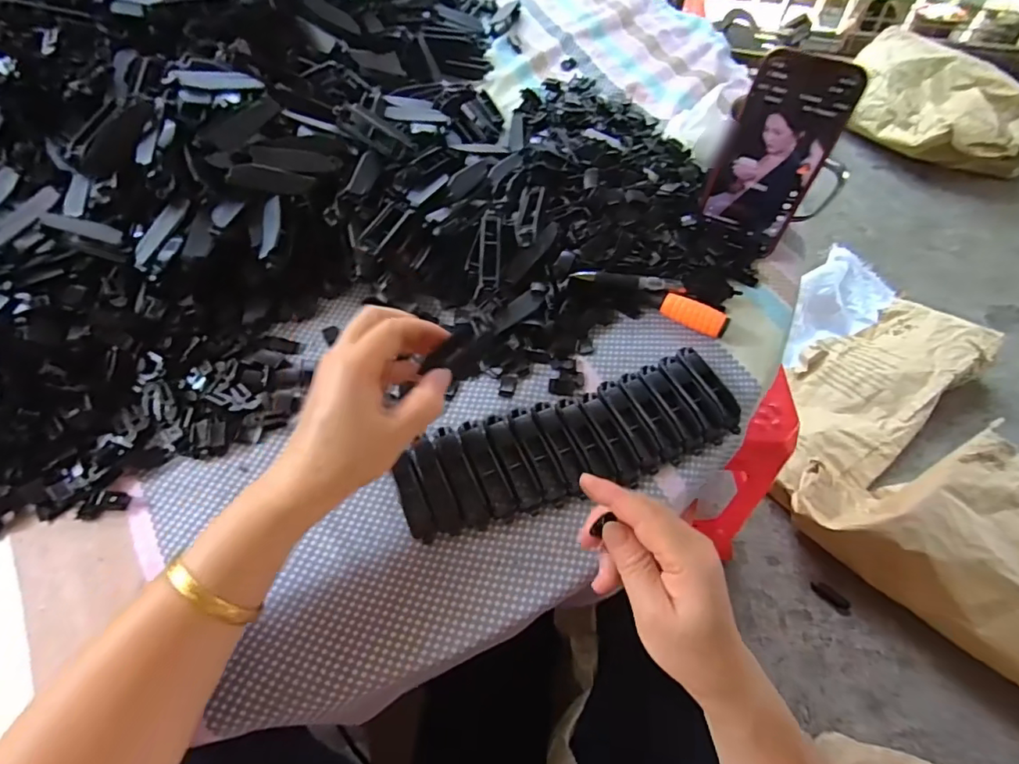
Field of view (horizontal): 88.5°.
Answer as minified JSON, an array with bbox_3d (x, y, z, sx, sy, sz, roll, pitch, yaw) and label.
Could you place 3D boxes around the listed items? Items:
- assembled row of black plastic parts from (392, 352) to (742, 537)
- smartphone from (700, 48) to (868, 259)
[{"bbox_3d":[0.046,0.042,0.378,0.241,0.020,0.078,-17,61,-11],"label":"assembled row of black plastic parts"},{"bbox_3d":[0.216,-0.184,0.432,0.078,0.152,0.014,20,47,11],"label":"smartphone"}]

